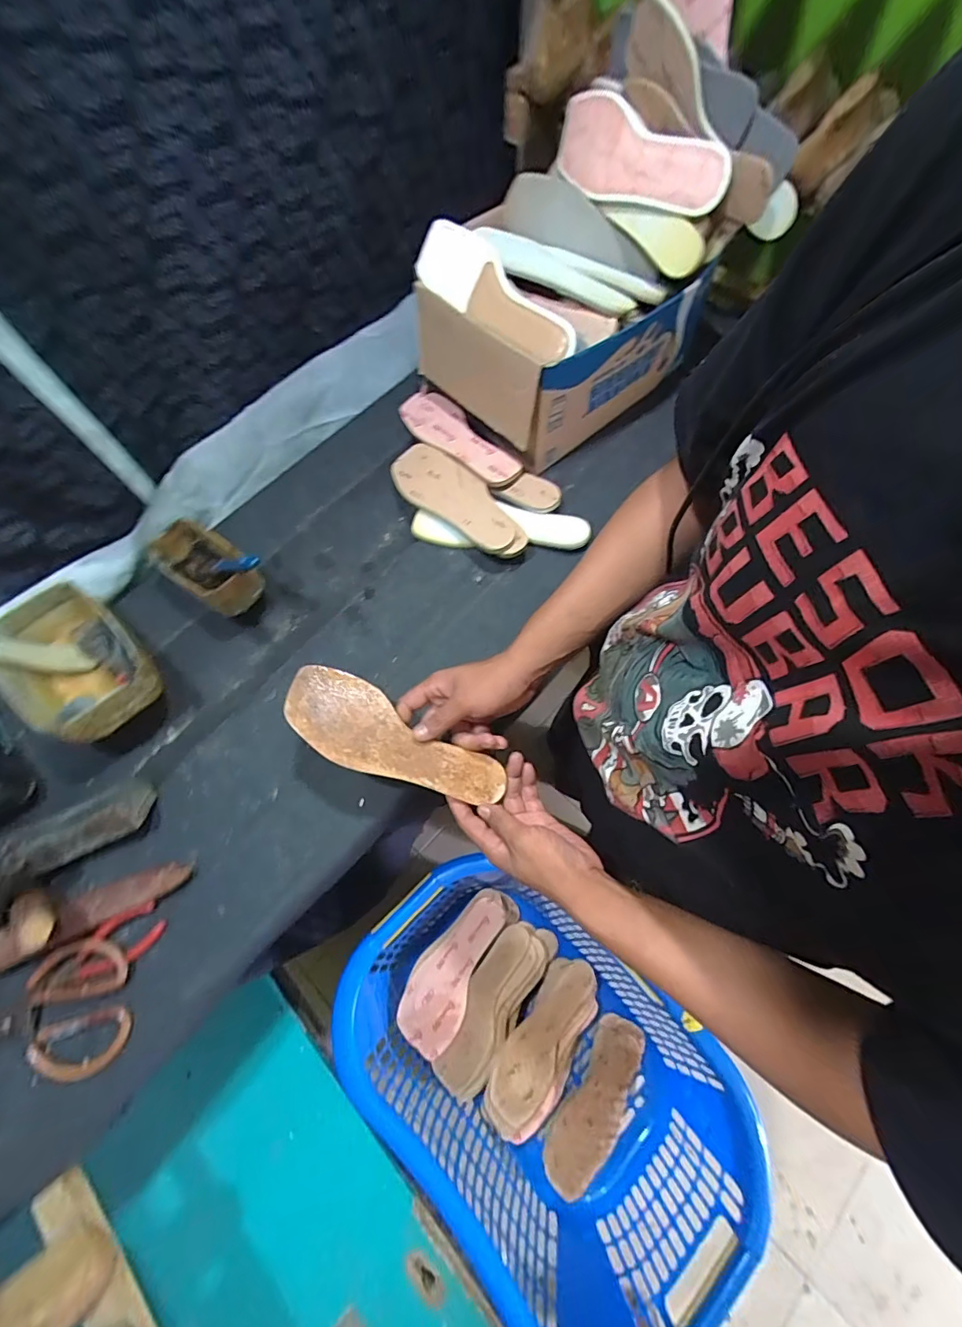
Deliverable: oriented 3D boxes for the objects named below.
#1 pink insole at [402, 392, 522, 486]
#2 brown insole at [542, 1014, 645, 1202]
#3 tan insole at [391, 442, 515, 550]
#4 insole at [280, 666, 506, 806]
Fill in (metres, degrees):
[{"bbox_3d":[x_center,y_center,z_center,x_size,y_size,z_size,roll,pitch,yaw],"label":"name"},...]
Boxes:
[{"bbox_3d":[-0.040,-0.346,0.730,0.071,0.025,0.241,-42,73,-15],"label":"pink insole"},{"bbox_3d":[0.200,0.746,0.816,0.096,0.025,0.261,36,69,7],"label":"brown insole"},{"bbox_3d":[-0.035,-0.240,0.684,0.238,0.017,0.086,39,74,22],"label":"tan insole"},{"bbox_3d":[-0.089,0.079,0.490,0.233,0.012,0.079,27,70,-1],"label":"insole"}]

